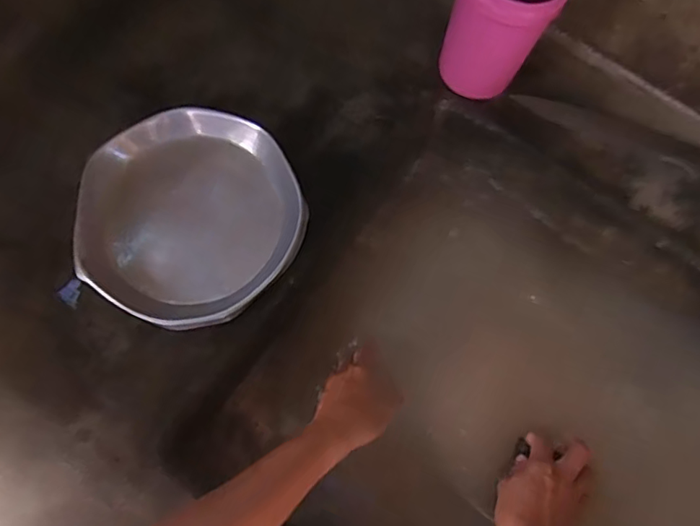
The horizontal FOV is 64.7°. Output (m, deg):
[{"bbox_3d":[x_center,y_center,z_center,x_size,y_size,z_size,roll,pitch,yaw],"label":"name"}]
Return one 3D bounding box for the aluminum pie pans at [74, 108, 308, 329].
[{"bbox_3d":[-0.143,-0.040,0.498,0.191,0.041,0.184,0,76,-2],"label":"aluminum pie pans"}]

